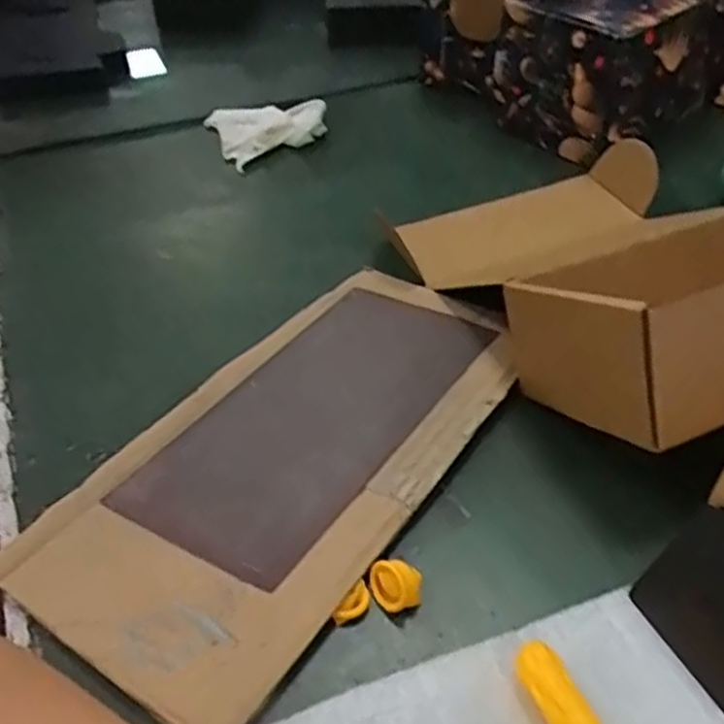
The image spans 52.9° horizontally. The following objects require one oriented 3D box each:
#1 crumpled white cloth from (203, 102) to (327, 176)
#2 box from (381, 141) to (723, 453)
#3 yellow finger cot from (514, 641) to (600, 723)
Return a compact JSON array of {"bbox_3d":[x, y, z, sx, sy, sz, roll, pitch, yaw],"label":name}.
[{"bbox_3d":[-0.077,-0.195,0.617,0.095,0.026,0.080,-18,45,-18],"label":"crumpled white cloth"},{"bbox_3d":[0.150,-0.070,0.413,0.185,0.089,0.248,-17,45,-17],"label":"box"},{"bbox_3d":[0.070,0.125,0.256,0.016,0.019,0.049,-17,45,-16],"label":"yellow finger cot"}]

